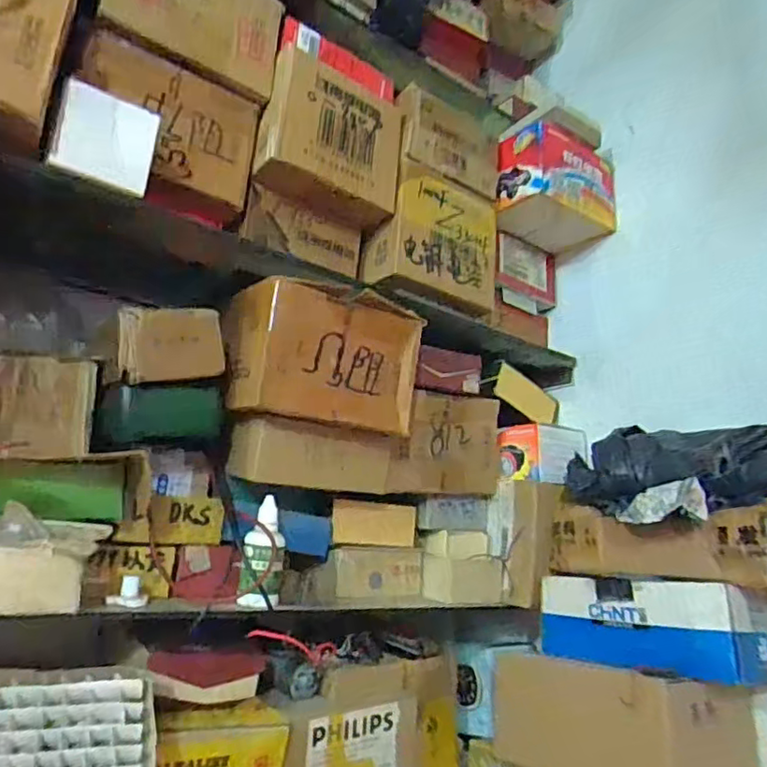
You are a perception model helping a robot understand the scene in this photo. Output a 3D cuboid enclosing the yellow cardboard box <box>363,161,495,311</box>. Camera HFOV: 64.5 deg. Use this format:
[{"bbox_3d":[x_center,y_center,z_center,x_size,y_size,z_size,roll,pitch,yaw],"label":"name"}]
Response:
[{"bbox_3d":[0.057,-0.151,0.687,0.146,0.139,0.070,15,-17,-37],"label":"yellow cardboard box"}]

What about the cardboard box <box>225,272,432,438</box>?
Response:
[{"bbox_3d":[-0.057,-0.019,0.579,0.175,0.116,0.094,12,-15,-28],"label":"cardboard box"}]

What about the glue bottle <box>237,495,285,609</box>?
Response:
[{"bbox_3d":[-0.103,0.145,0.522,0.035,0.089,0.030,7,-14,-8],"label":"glue bottle"}]

